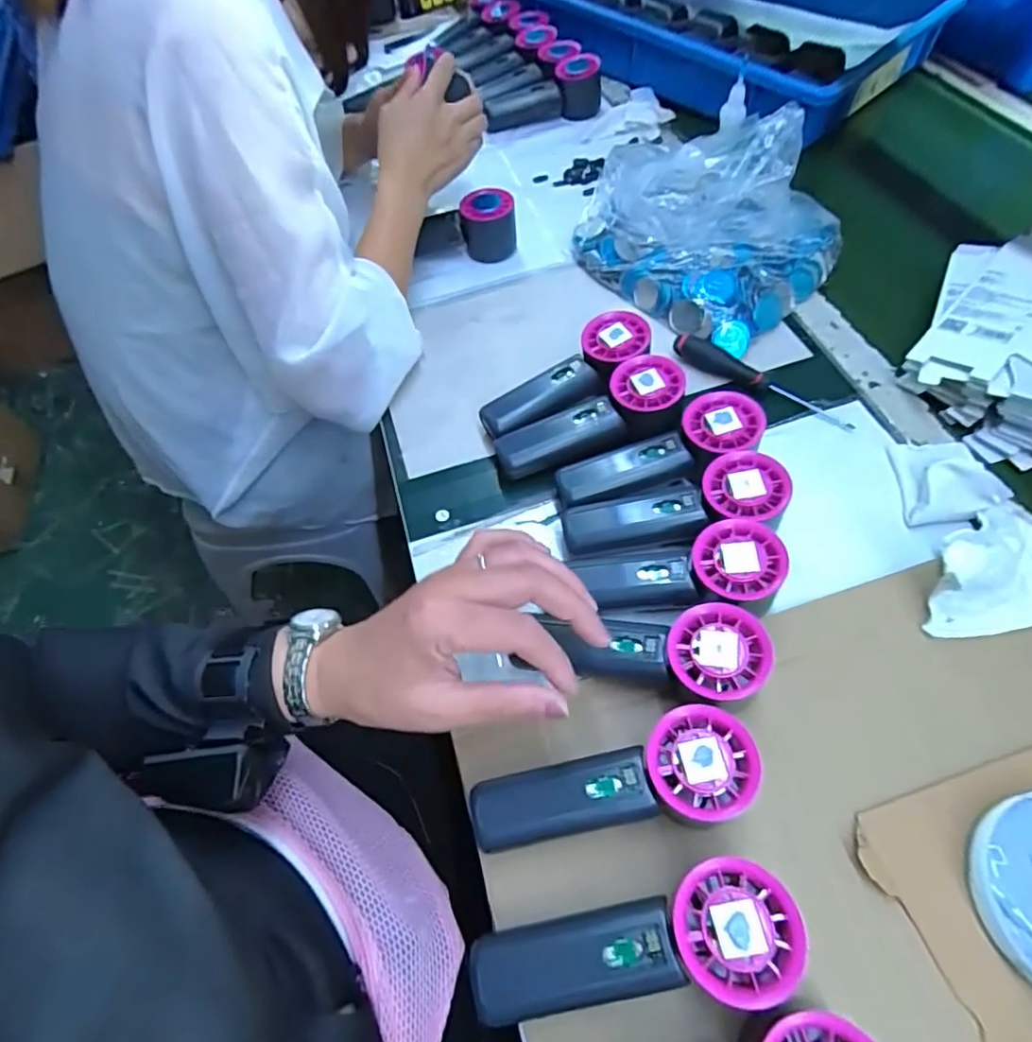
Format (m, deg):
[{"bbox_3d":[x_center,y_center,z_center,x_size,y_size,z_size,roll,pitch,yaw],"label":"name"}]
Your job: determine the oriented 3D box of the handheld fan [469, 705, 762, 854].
[{"bbox_3d":[0.053,0.153,0.328,0.152,0.055,0.051,-14,58,-6],"label":"handheld fan"}]

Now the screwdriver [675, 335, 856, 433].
[{"bbox_3d":[0.214,-0.123,0.505,0.159,0.022,0.028,32,65,21],"label":"screwdriver"}]

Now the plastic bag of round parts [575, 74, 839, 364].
[{"bbox_3d":[0.190,-0.309,0.584,0.246,0.085,0.241,38,67,23],"label":"plastic bag of round parts"}]

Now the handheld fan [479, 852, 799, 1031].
[{"bbox_3d":[0.055,0.210,0.291,0.152,0.057,0.052,-9,58,-3],"label":"handheld fan"}]

